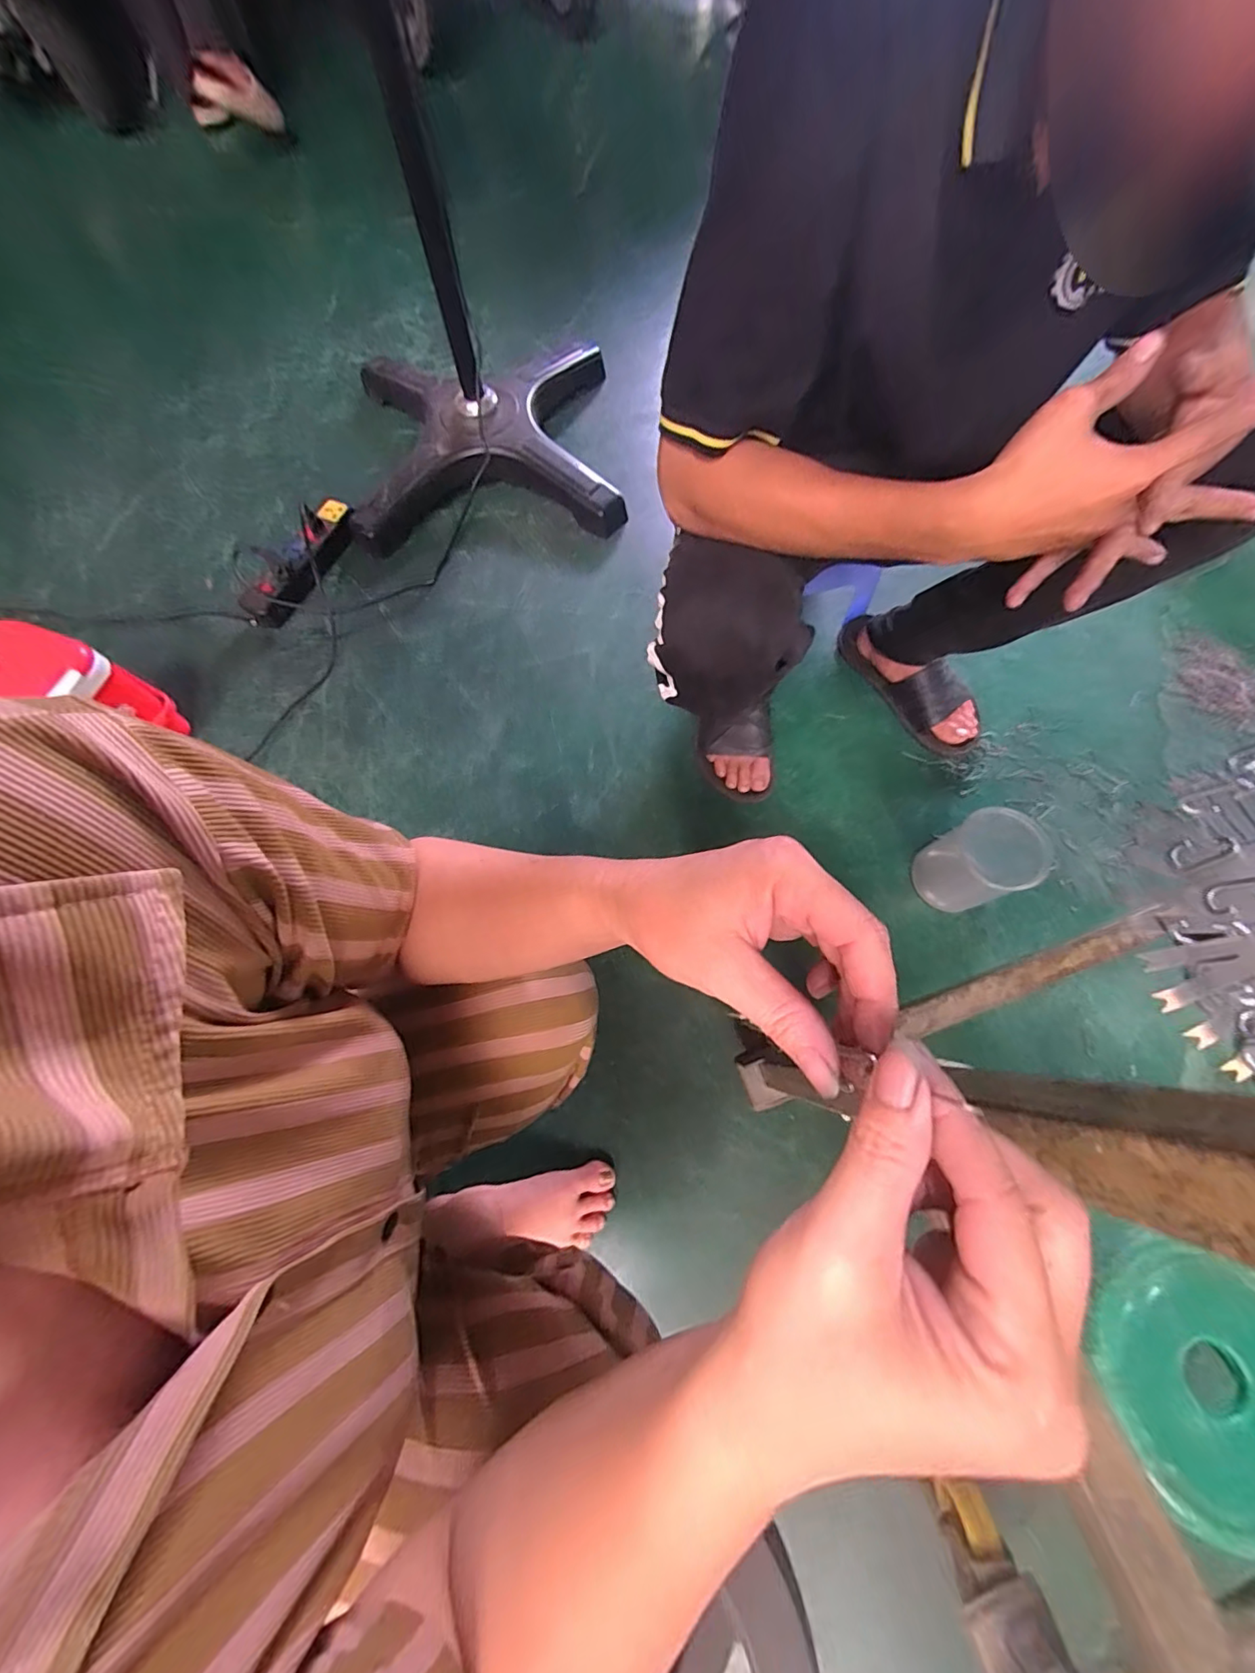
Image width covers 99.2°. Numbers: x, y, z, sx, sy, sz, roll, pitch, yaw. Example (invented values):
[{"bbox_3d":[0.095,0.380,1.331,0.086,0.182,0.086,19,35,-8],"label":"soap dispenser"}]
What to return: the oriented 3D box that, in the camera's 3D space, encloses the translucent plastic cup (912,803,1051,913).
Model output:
[{"bbox_3d":[0.463,0.032,0.693,0.110,0.120,0.108,-21,72,-7],"label":"translucent plastic cup"}]

